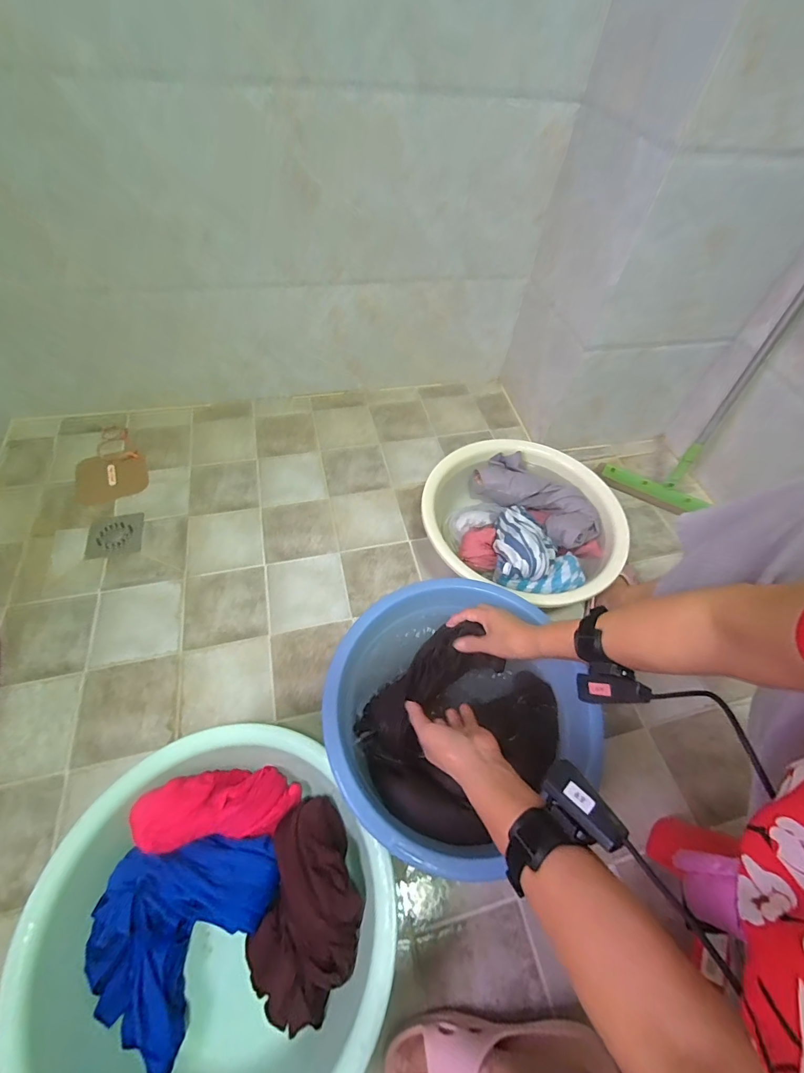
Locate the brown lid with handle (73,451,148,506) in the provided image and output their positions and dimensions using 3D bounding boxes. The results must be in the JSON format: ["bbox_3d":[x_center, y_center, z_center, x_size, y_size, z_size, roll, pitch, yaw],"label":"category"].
[{"bbox_3d":[-0.658,-0.138,0.940,0.144,0.010,0.144,-15,58,-14],"label":"brown lid with handle"}]

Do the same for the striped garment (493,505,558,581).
[{"bbox_3d":[0.230,0.004,0.763,0.118,0.053,0.157,0,56,-4],"label":"striped garment"}]

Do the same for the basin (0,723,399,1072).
[{"bbox_3d":[-0.203,0.452,0.492,0.357,0.133,0.367,2,56,-3],"label":"basin"}]

